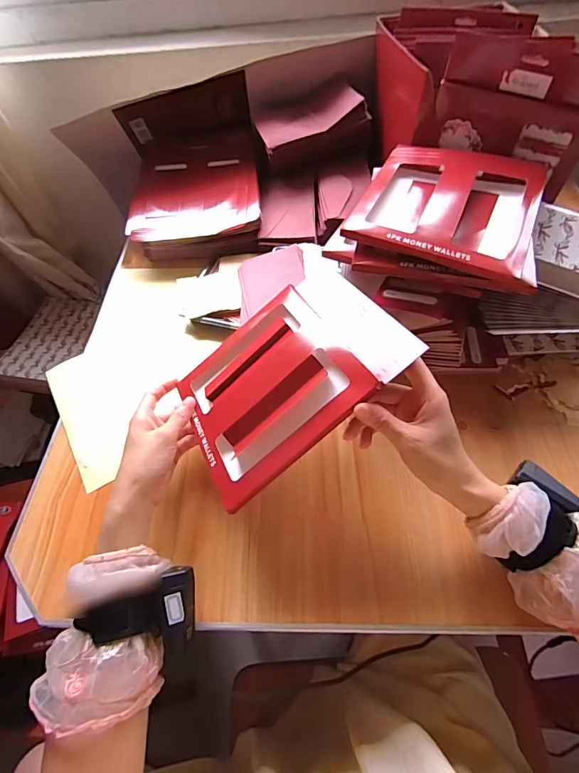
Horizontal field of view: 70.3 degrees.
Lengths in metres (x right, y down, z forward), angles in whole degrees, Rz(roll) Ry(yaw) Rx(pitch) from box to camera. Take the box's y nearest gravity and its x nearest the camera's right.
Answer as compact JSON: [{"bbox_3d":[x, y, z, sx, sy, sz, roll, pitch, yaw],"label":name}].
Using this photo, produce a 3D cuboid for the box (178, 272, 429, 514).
[{"bbox_3d":[-0.007,-0.018,0.438,0.233,0.024,0.195,-40,48,6],"label":"box"}]

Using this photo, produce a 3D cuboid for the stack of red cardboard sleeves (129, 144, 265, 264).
[{"bbox_3d":[-0.164,-0.342,0.753,0.226,0.087,0.251,-2,55,2],"label":"stack of red cardboard sleeves"}]

